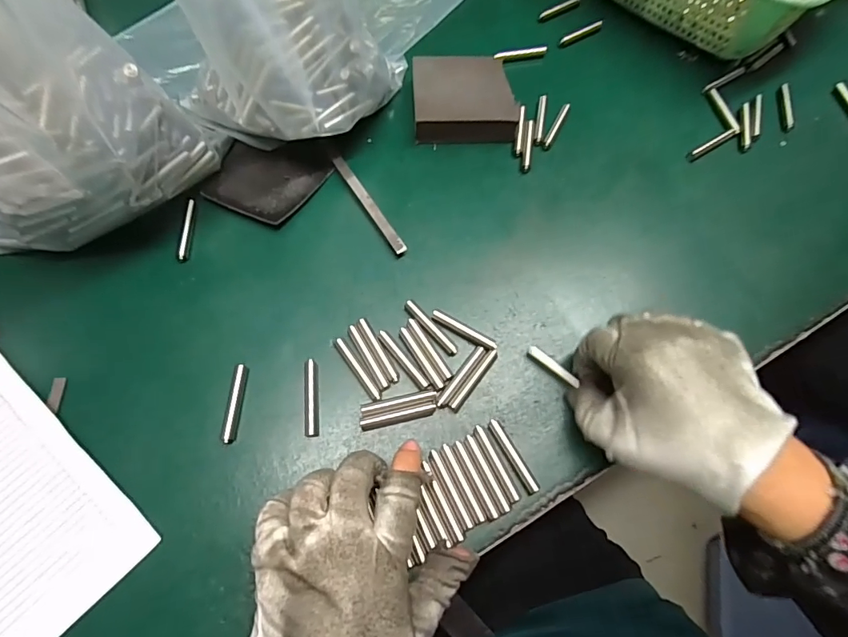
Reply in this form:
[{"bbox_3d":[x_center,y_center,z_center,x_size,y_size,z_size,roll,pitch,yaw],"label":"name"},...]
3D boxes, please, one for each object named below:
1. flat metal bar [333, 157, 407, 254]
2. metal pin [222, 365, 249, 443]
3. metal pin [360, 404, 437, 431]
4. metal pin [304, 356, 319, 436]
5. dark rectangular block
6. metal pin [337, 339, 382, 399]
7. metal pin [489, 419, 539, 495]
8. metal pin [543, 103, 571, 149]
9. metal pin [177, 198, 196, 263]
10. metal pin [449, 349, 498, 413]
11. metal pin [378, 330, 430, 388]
[{"bbox_3d":[-0.041,-0.085,0.340,0.009,0.006,0.094,-31,73,-13],"label":"flat metal bar"},{"bbox_3d":[-0.119,0.054,0.286,0.007,0.010,0.049,3,69,-2],"label":"metal pin"},{"bbox_3d":[-0.016,0.062,0.285,0.048,0.005,0.008,-11,70,-7],"label":"metal pin"},{"bbox_3d":[-0.072,0.050,0.288,0.008,0.010,0.048,-4,69,-4],"label":"metal pin"},{"bbox_3d":[0.031,-0.177,0.365,0.078,0.024,0.070,-3,69,-4],"label":"dark rectangular block"},{"bbox_3d":[-0.043,0.032,0.294,0.007,0.004,0.048,-35,74,-14],"label":"metal pin"},{"bbox_3d":[0.055,0.085,0.279,0.008,0.005,0.048,-27,72,-12],"label":"metal pin"},{"bbox_3d":[0.110,-0.160,0.375,0.006,0.007,0.049,26,70,7],"label":"metal pin"},{"bbox_3d":[-0.172,-0.064,0.328,0.005,0.006,0.052,-2,69,-3],"label":"metal pin"},{"bbox_3d":[0.033,0.040,0.296,0.008,0.006,0.048,36,72,11],"label":"metal pin"},{"bbox_3d":[-0.013,0.026,0.298,0.007,0.004,0.048,-39,75,-16],"label":"metal pin"}]

